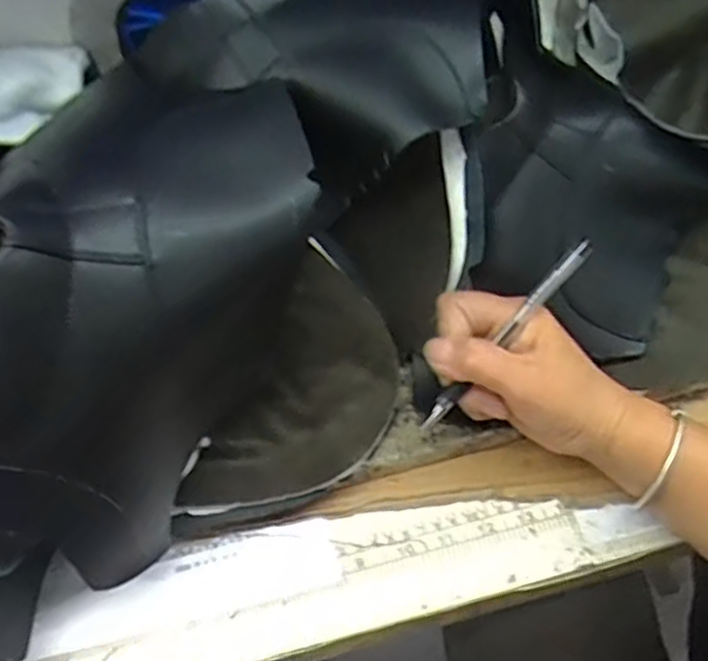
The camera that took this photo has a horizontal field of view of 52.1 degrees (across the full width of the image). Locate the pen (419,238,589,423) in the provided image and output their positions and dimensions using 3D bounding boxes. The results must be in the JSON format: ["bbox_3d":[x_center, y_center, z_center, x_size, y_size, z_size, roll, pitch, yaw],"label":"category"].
[{"bbox_3d":[0.082,0.004,0.395,0.132,0.012,0.008,-50,60,9],"label":"pen"}]

